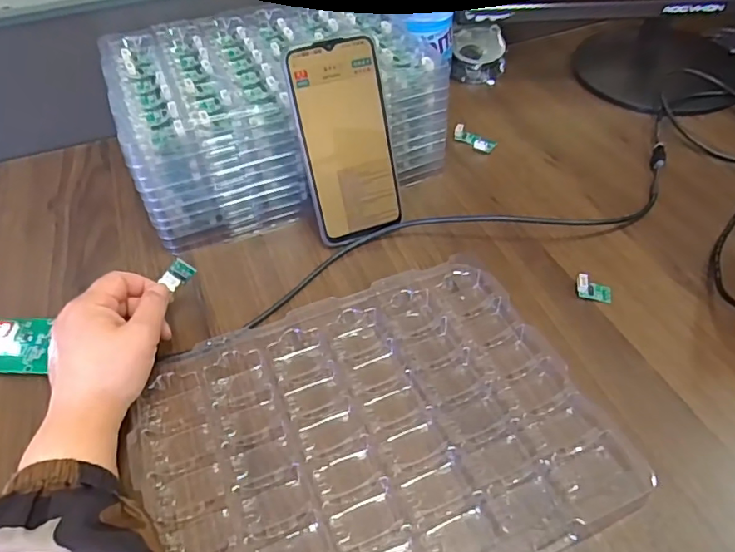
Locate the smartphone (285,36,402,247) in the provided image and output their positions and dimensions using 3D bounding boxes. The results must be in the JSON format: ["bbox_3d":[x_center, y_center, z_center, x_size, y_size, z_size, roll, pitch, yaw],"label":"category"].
[{"bbox_3d":[-0.016,-0.109,0.435,0.075,0.159,0.011,-13,23,-9],"label":"smartphone"}]

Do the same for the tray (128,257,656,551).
[{"bbox_3d":[0.001,0.097,0.337,0.269,0.020,0.213,-20,51,-14],"label":"tray"}]

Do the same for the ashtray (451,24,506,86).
[{"bbox_3d":[0.137,-0.274,0.647,0.062,0.041,0.060,3,49,6],"label":"ashtray"}]

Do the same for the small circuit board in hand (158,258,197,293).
[{"bbox_3d":[-0.143,-0.001,0.399,0.018,0.004,0.022,38,84,-14],"label":"small circuit board in hand"}]

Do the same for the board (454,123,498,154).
[{"bbox_3d":[0.113,-0.146,0.556,0.047,0.010,0.020,27,55,24],"label":"board"}]

